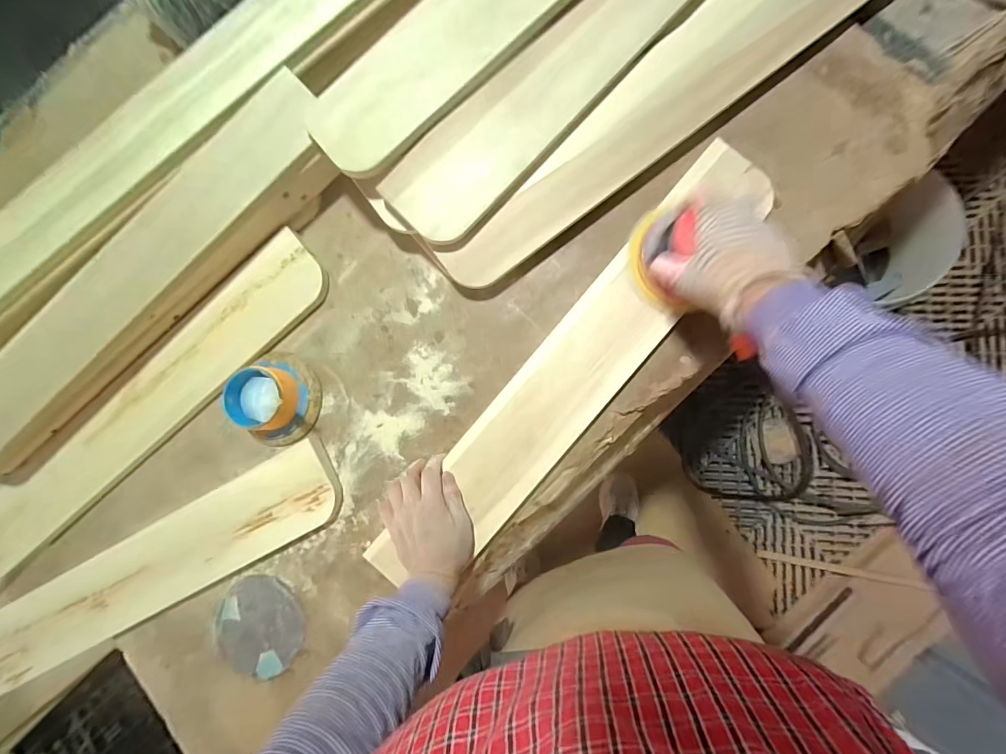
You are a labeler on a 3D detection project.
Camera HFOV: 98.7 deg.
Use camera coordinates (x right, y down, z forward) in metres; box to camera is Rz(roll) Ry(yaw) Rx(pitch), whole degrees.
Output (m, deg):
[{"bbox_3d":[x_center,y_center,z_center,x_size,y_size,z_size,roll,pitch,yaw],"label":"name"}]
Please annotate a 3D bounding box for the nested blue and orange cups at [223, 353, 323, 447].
[{"bbox_3d":[-0.278,0.026,0.507,0.100,0.065,0.113,7,86,7],"label":"nested blue and orange cups"}]

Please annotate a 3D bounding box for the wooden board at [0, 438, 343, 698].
[{"bbox_3d":[-0.441,0.246,0.522,0.540,0.027,0.096,-29,82,4],"label":"wooden board"}]

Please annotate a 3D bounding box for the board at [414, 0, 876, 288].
[{"bbox_3d":[0.177,-0.296,0.477,0.588,0.020,0.099,-36,112,5],"label":"board"}]

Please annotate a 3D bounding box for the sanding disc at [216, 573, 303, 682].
[{"bbox_3d":[-0.293,0.301,0.516,0.111,0.007,0.111,-1,85,7],"label":"sanding disc"}]

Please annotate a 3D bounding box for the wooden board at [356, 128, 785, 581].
[{"bbox_3d":[0.077,-0.003,0.487,0.094,0.021,0.612,40,92,9],"label":"wooden board"}]

